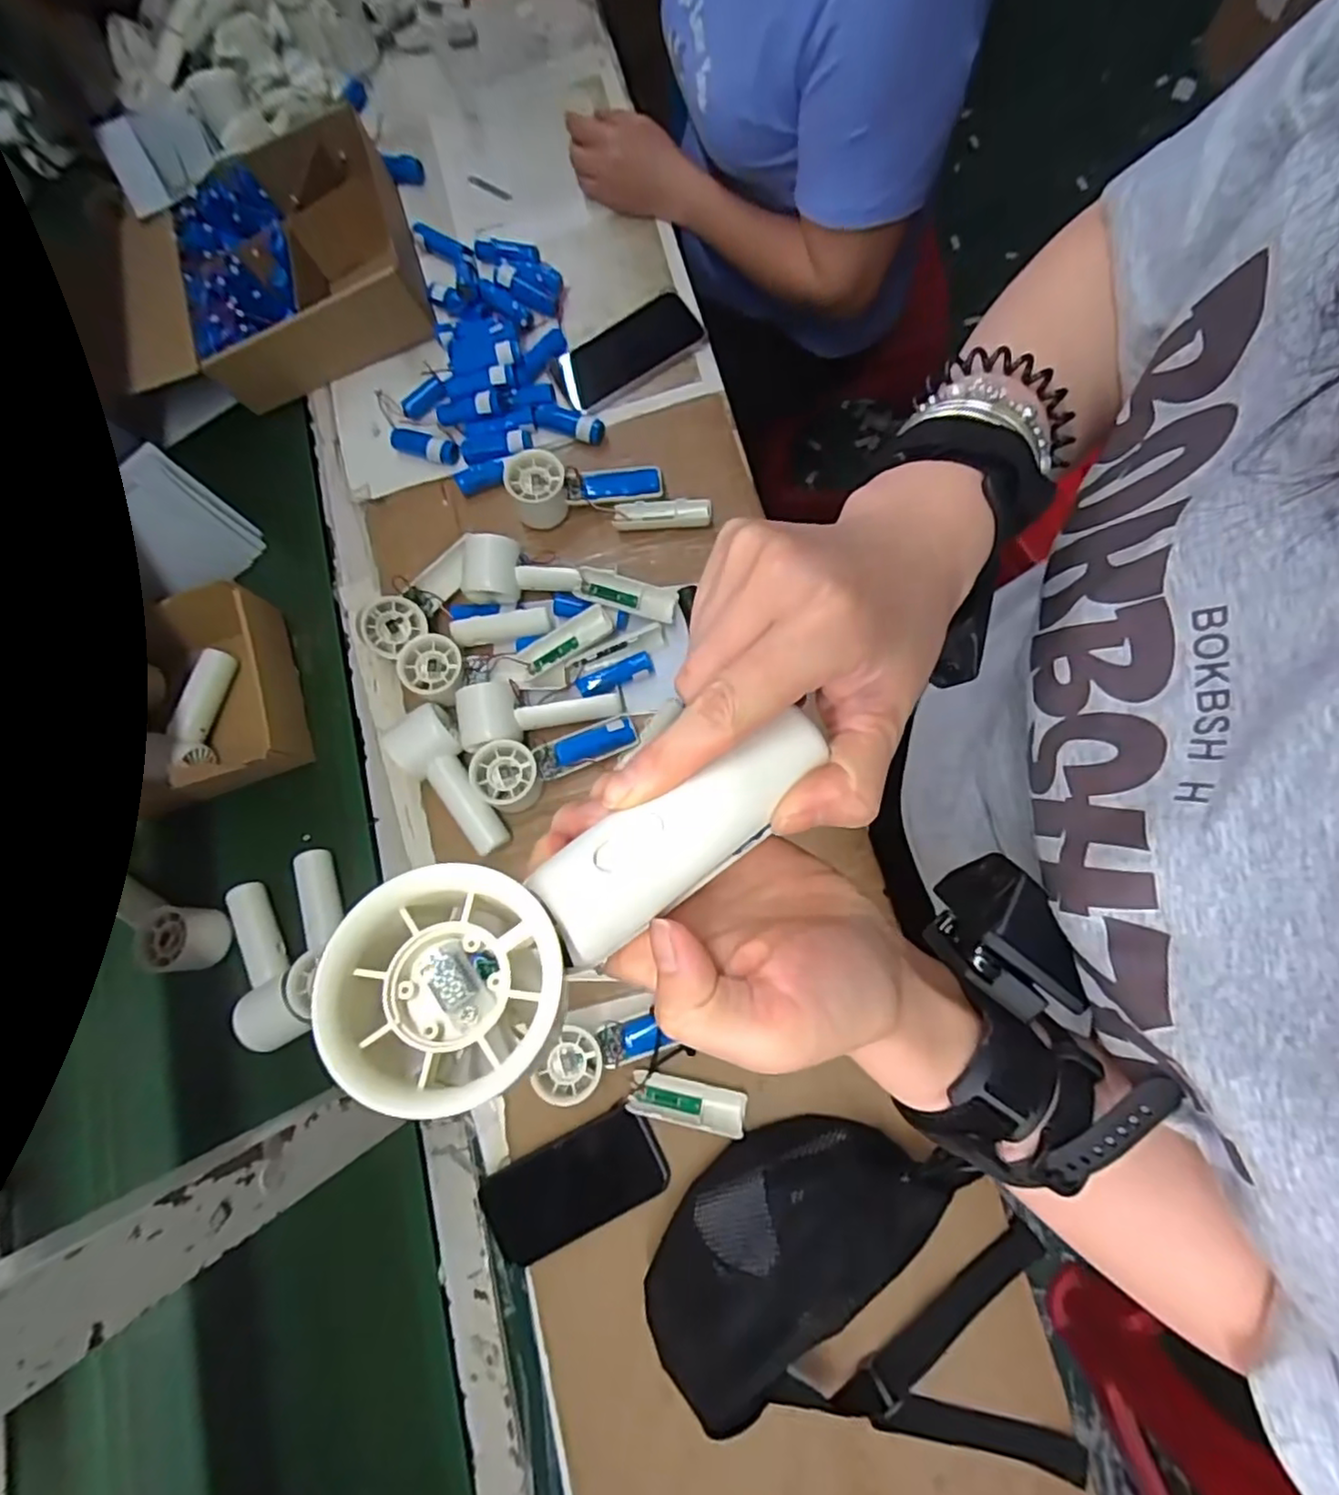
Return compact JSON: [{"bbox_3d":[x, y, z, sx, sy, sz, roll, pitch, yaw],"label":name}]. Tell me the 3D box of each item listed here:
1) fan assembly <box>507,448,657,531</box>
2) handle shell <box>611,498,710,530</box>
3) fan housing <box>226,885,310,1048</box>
[{"bbox_3d":[-0.084,-0.260,0.647,0.148,0.045,0.049,-7,78,5],"label":"fan assembly"},{"bbox_3d":[-0.007,-0.231,0.653,0.095,0.015,0.026,-2,79,6],"label":"handle shell"},{"bbox_3d":[-0.369,0.195,0.607,0.060,0.053,0.154,-25,77,1],"label":"fan housing"}]

